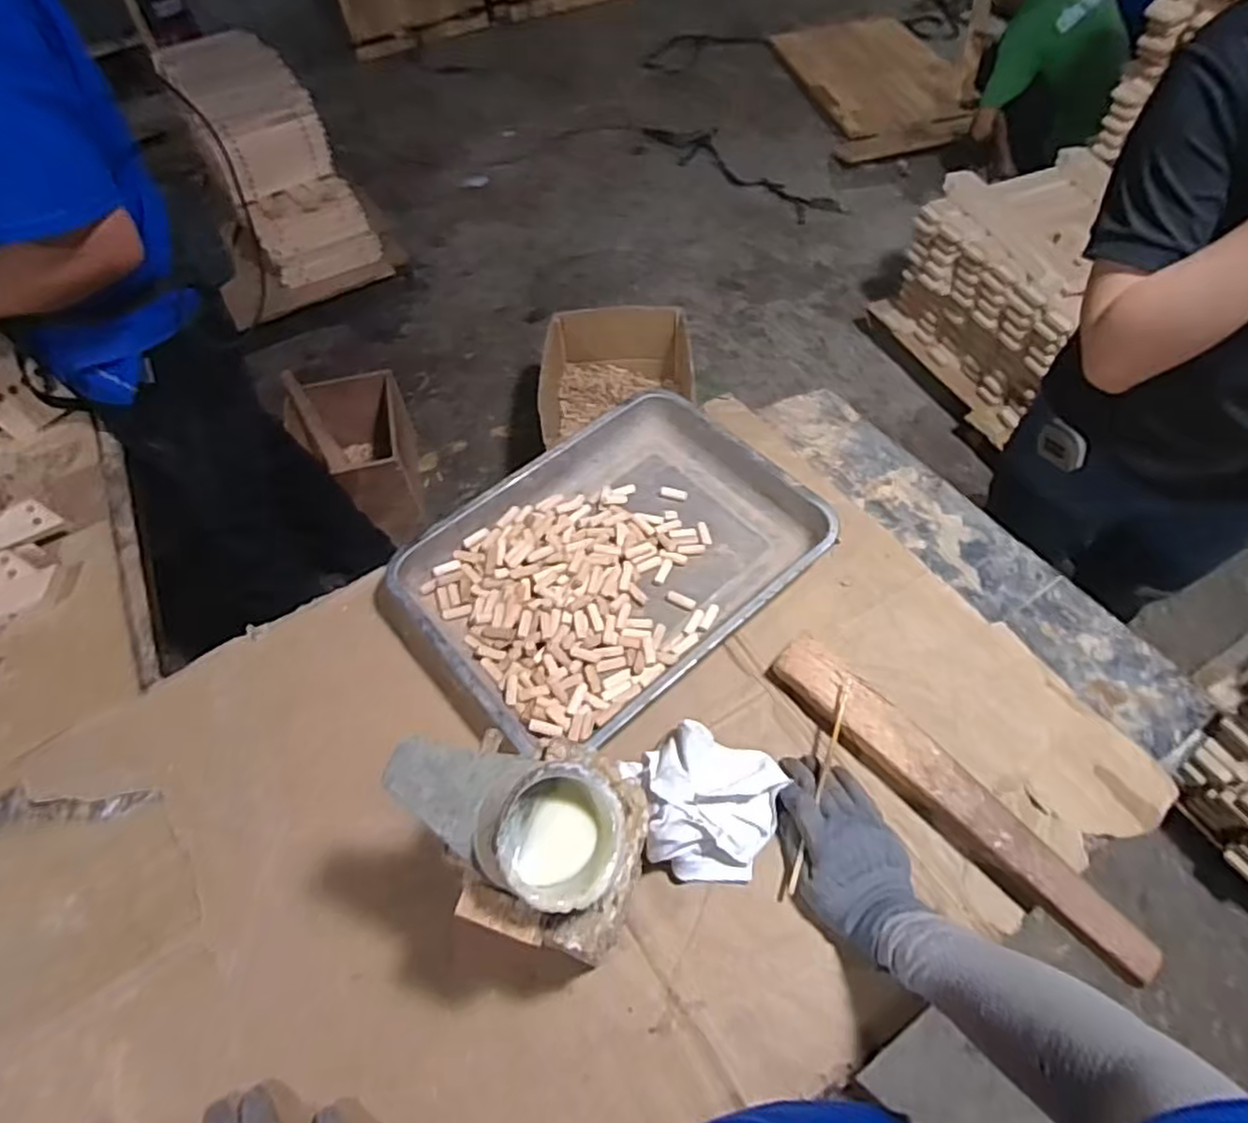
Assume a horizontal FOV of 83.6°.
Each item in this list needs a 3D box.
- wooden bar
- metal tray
[{"bbox_3d":[0.268,0.193,0.590,0.051,0.034,0.341,-36,63,-21],"label":"wooden bar"},{"bbox_3d":[-0.014,-0.003,0.719,0.390,0.049,0.297,-39,64,-22],"label":"metal tray"}]

